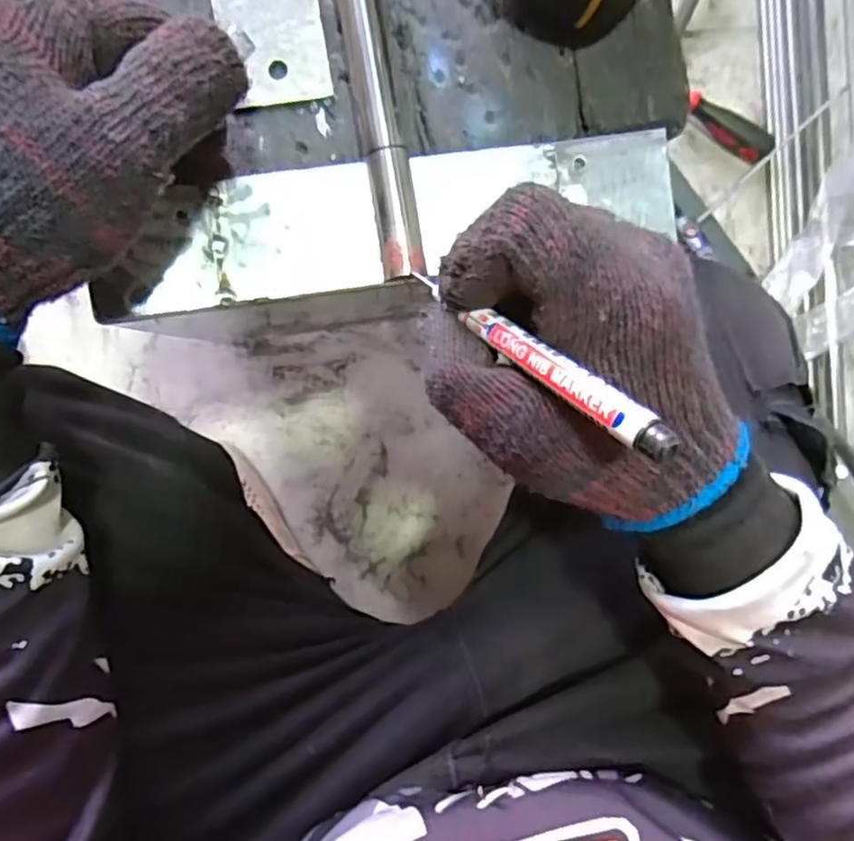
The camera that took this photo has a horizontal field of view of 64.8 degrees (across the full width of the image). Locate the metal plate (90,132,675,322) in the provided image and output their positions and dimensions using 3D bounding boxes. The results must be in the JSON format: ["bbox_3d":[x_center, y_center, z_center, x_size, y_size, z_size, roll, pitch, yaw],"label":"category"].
[{"bbox_3d":[-0.013,-0.085,0.282,0.240,0.007,0.049,-10,89,-6],"label":"metal plate"}]

